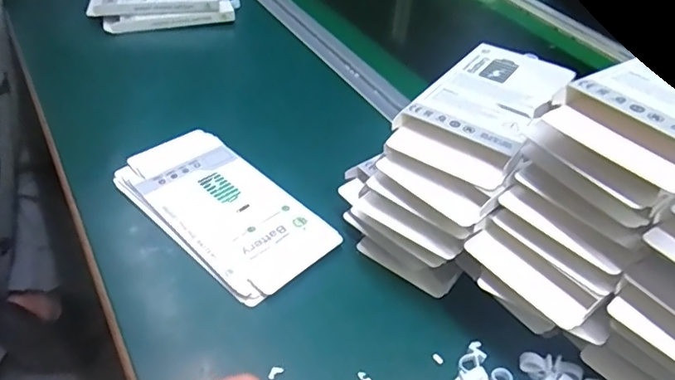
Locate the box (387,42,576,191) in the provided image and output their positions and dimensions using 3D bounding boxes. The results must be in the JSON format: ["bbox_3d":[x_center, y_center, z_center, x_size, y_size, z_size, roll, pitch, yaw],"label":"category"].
[{"bbox_3d":[0.104,-0.059,0.370,0.077,0.018,0.143,28,47,23],"label":"box"}]

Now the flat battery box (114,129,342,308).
[{"bbox_3d":[-0.091,0.013,0.423,0.181,0.013,0.094,35,51,27],"label":"flat battery box"}]

